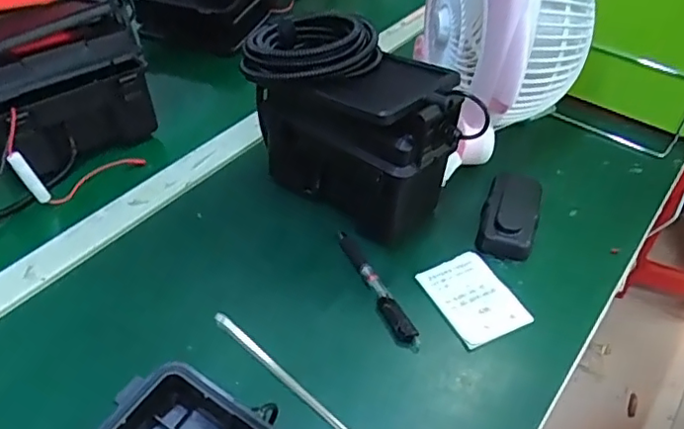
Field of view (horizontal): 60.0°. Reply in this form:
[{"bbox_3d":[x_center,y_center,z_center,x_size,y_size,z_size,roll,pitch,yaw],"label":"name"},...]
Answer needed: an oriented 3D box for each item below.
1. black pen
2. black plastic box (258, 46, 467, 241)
[{"bbox_3d":[0.029,0.064,0.523,0.020,0.011,0.133,-18,47,-19],"label":"black pen"},{"bbox_3d":[0.017,-0.076,0.566,0.177,0.141,0.110,28,50,25],"label":"black plastic box"}]

